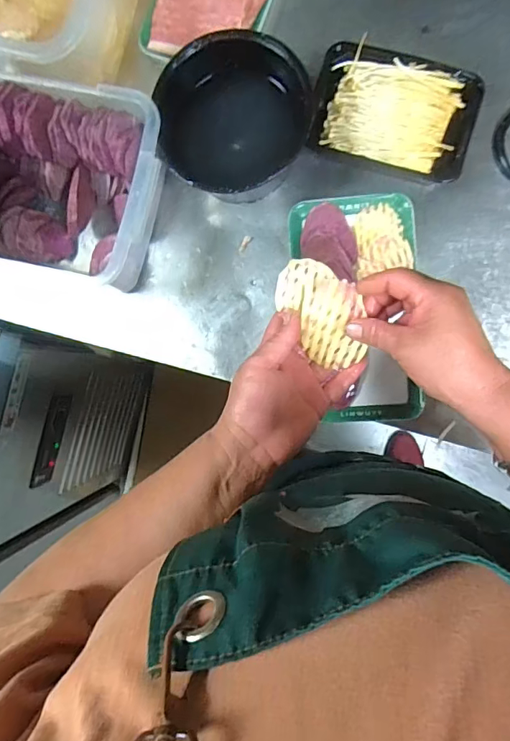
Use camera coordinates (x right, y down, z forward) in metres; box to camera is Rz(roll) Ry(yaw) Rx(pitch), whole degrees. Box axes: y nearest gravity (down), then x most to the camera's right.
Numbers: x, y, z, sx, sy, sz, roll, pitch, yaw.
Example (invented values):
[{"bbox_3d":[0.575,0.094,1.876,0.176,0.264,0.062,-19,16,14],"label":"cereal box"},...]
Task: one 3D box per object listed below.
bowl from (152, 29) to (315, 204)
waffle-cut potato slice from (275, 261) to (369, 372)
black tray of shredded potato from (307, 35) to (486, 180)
[{"bbox_3d":[-0.025,-0.279,0.532,0.146,0.083,0.151,0,90,7],"label":"bowl"},{"bbox_3d":[0.060,-0.049,0.404,0.061,0.014,0.101,-30,104,22],"label":"waffle-cut potato slice"},{"bbox_3d":[0.151,-0.284,0.530,0.180,0.039,0.119,24,93,6],"label":"black tray of shredded potato"}]

